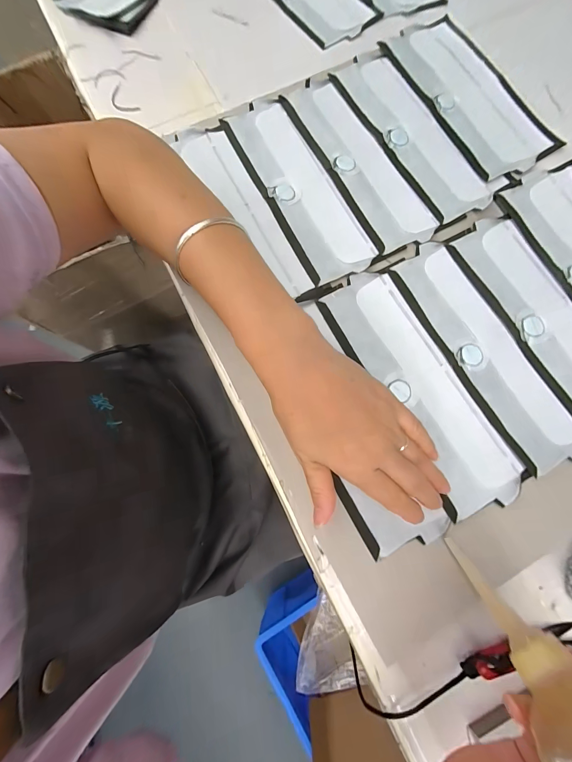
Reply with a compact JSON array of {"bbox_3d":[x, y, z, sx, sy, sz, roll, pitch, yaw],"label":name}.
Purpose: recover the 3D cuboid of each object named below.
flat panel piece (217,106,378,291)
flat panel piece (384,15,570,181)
[{"bbox_3d":[0.014,-0.209,0.308,0.077,0.010,0.225,-28,79,-4],"label":"flat panel piece"},{"bbox_3d":[0.210,-0.337,0.329,0.095,0.018,0.225,-33,80,-5],"label":"flat panel piece"}]

